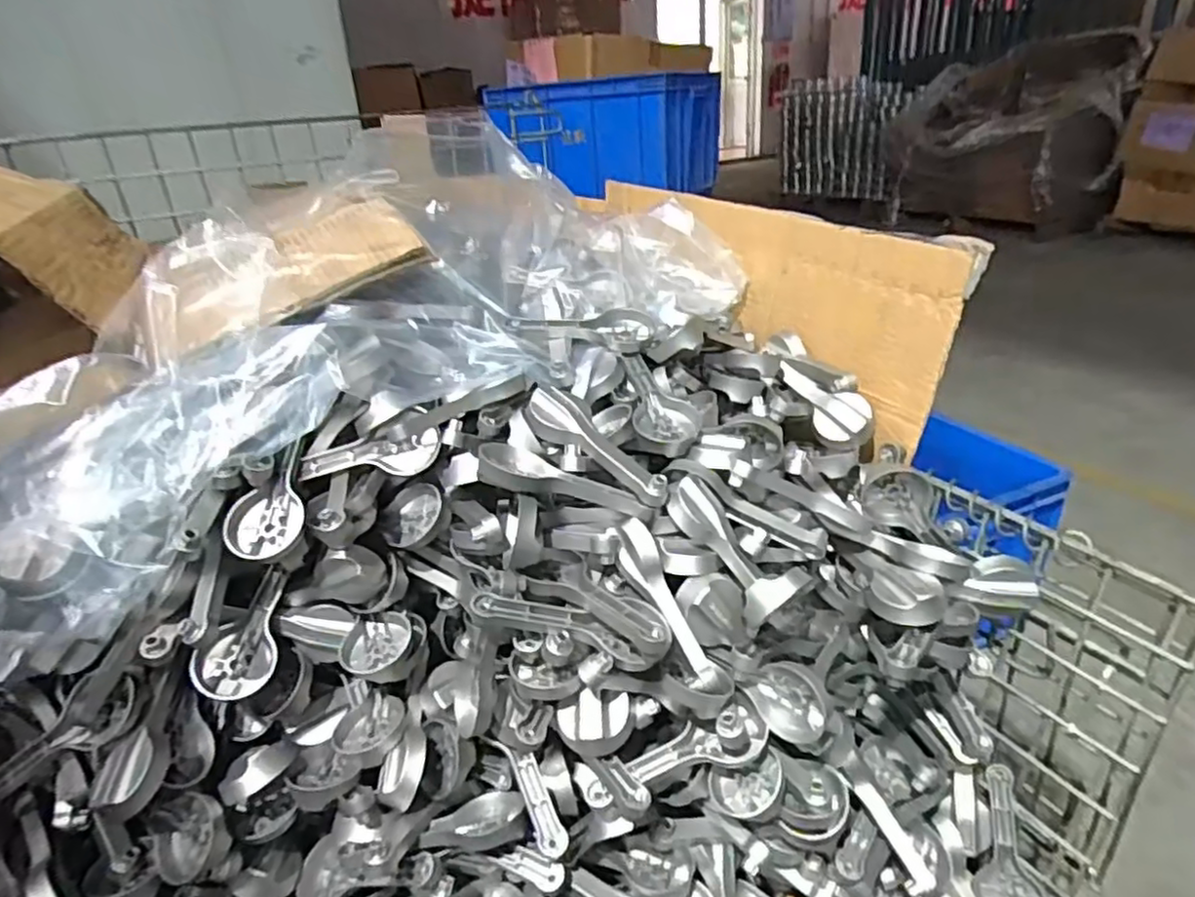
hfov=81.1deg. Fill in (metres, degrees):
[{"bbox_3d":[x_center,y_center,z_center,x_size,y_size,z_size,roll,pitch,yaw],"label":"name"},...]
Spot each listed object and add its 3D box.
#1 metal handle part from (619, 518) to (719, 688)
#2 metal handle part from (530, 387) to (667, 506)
[{"bbox_3d":[0.050,0.114,0.521,0.024,0.019,0.130,-19,71,-27],"label":"metal handle part"},{"bbox_3d":[-0.003,-0.002,0.560,0.138,0.020,0.046,37,41,17],"label":"metal handle part"}]

